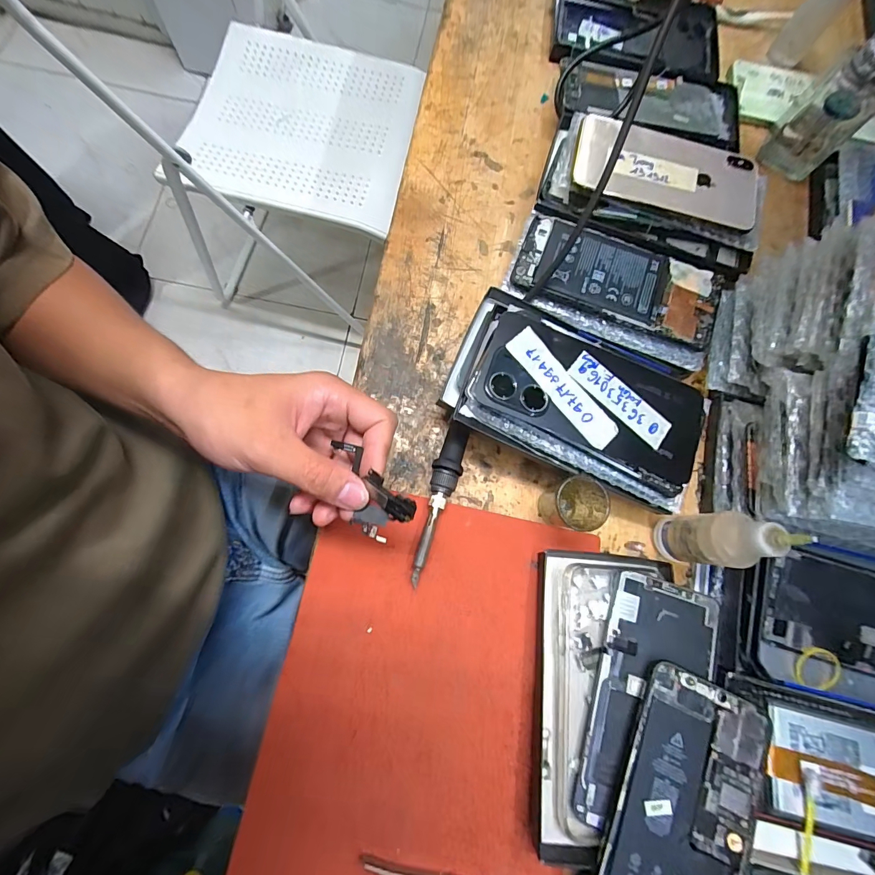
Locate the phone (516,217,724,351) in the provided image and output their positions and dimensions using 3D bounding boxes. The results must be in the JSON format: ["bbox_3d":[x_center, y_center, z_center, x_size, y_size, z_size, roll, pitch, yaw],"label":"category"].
[{"bbox_3d":[0.145,-0.127,0.325,0.160,0.010,0.080,16,78,2],"label":"phone"}]

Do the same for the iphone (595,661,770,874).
[{"bbox_3d":[0.144,0.224,0.238,0.072,0.004,0.153,24,71,10],"label":"iphone"}]

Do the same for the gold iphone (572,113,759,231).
[{"bbox_3d":[0.193,-0.224,0.339,0.154,0.015,0.075,16,81,-1],"label":"gold iphone"}]

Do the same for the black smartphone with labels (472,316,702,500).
[{"bbox_3d":[0.107,-0.027,0.283,0.160,0.015,0.076,25,79,-3],"label":"black smartphone with labels"}]

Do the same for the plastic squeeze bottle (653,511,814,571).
[{"bbox_3d":[0.180,0.067,0.264,0.028,0.102,0.033,-1,77,-5],"label":"plastic squeeze bottle"}]

